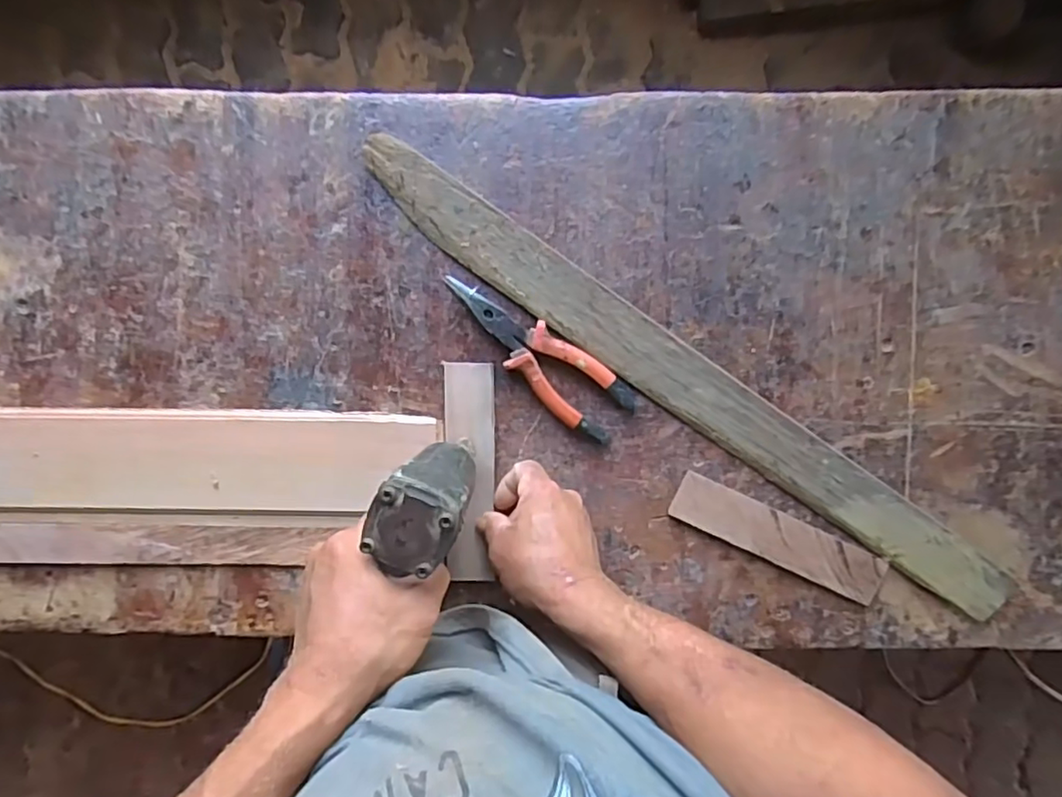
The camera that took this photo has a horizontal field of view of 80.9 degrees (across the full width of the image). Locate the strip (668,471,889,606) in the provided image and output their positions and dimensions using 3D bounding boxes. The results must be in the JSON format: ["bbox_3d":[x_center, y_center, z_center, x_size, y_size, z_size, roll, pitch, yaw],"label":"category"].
[{"bbox_3d":[0.215,0.121,0.539,0.190,0.009,0.043,25,96,0],"label":"strip"}]

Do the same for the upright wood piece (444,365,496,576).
[{"bbox_3d":[-0.053,0.065,0.542,0.042,0.009,0.190,0,95,2],"label":"upright wood piece"}]

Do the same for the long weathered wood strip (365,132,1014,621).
[{"bbox_3d":[0.133,-0.012,0.525,0.636,0.017,0.053,35,96,-1],"label":"long weathered wood strip"}]

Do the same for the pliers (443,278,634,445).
[{"bbox_3d":[0.005,-0.037,0.526,0.182,0.021,0.055,40,96,-2],"label":"pliers"}]

